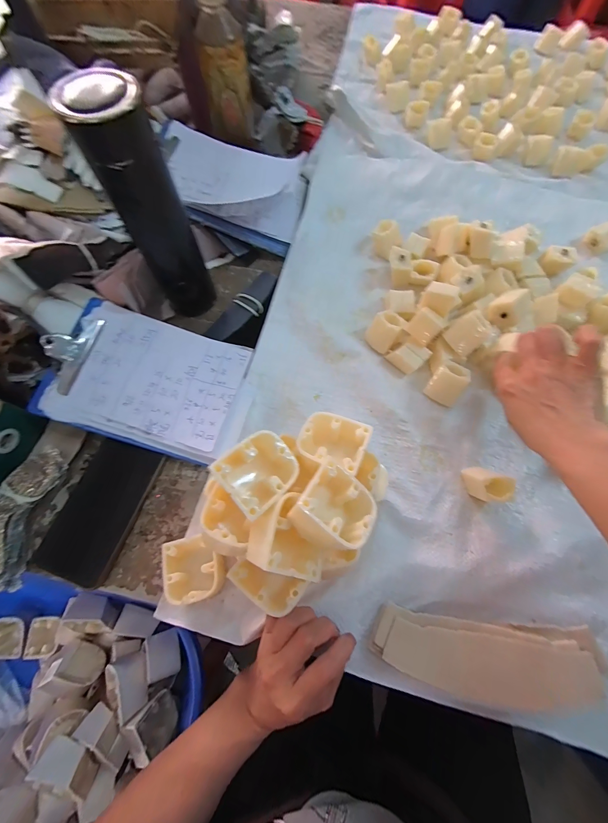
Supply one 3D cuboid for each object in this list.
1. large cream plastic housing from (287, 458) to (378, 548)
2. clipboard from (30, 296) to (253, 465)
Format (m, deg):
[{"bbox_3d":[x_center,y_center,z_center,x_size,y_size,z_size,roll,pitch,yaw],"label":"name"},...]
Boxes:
[{"bbox_3d":[0.020,0.074,0.233,0.056,0.029,0.054,45,49,-2],"label":"large cream plastic housing"},{"bbox_3d":[-0.176,-0.036,0.361,0.201,0.017,0.145,17,73,-5],"label":"clipboard"}]

